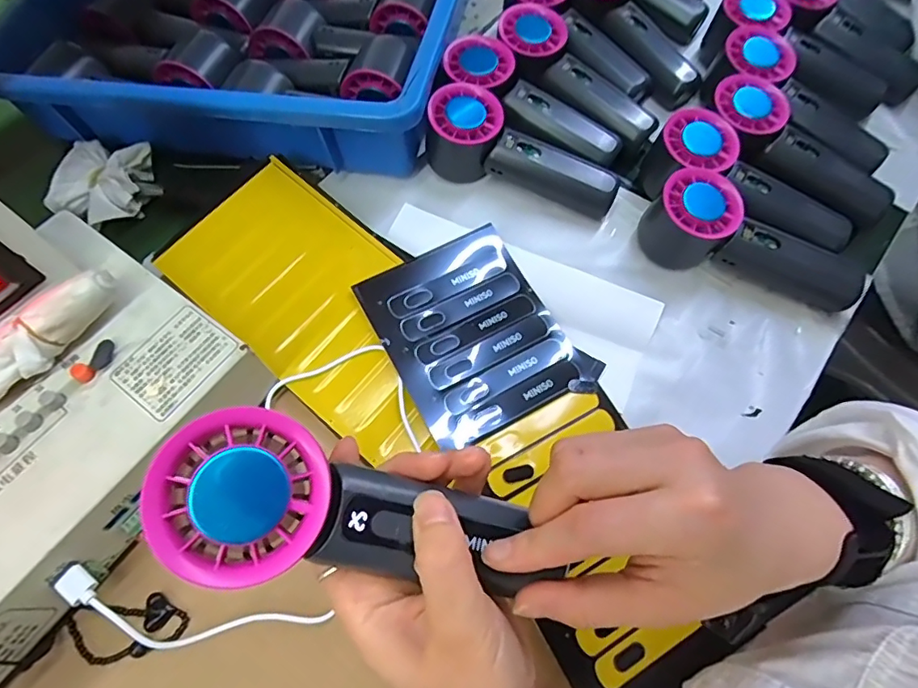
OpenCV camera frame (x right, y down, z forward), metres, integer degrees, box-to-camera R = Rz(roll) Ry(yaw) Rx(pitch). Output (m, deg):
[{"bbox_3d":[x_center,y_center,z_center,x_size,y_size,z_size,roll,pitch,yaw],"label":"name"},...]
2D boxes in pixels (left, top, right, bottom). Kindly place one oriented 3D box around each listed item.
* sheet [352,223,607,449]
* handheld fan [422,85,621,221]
[{"bbox_3d":[0.008,-0.009,0.366,0.113,0.005,0.137,-27,71,-15],"label":"sheet"},{"bbox_3d":[0.049,-0.146,0.412,0.153,0.043,0.046,21,68,6],"label":"handheld fan"}]

